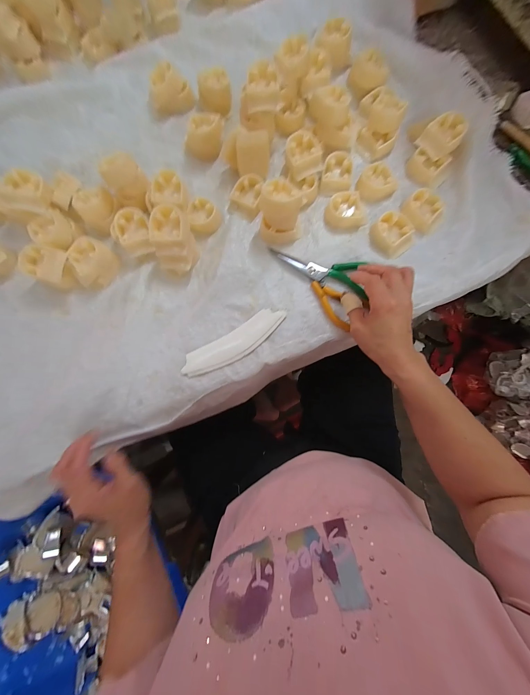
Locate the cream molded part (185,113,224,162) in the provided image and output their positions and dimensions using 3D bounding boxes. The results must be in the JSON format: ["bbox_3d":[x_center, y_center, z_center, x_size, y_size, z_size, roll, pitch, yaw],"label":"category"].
[{"bbox_3d":[-0.099,-0.338,0.385,0.061,0.039,0.049,10,82,3],"label":"cream molded part"}]

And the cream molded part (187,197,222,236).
[{"bbox_3d":[-0.095,-0.204,0.368,0.047,0.021,0.052,-19,81,-1],"label":"cream molded part"}]

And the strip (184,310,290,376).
[{"bbox_3d":[-0.042,-0.006,0.338,0.158,0.008,0.040,-31,82,-3],"label":"strip"}]

